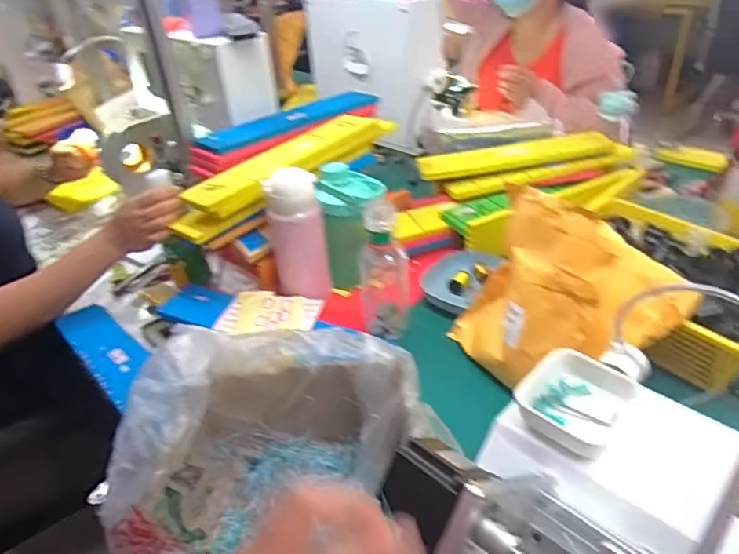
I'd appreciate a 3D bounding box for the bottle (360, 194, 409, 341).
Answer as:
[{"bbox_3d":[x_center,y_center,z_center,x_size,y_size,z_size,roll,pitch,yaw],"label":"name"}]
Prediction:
[{"bbox_3d":[0.019,-0.021,0.758,0.062,0.179,0.059,-5,35,1],"label":"bottle"}]

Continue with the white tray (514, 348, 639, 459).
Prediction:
[{"bbox_3d":[0.171,0.103,0.472,0.076,0.037,0.068,27,46,37],"label":"white tray"}]

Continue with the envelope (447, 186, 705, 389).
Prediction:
[{"bbox_3d":[0.217,0.026,0.646,0.261,0.215,0.131,16,40,27],"label":"envelope"}]

